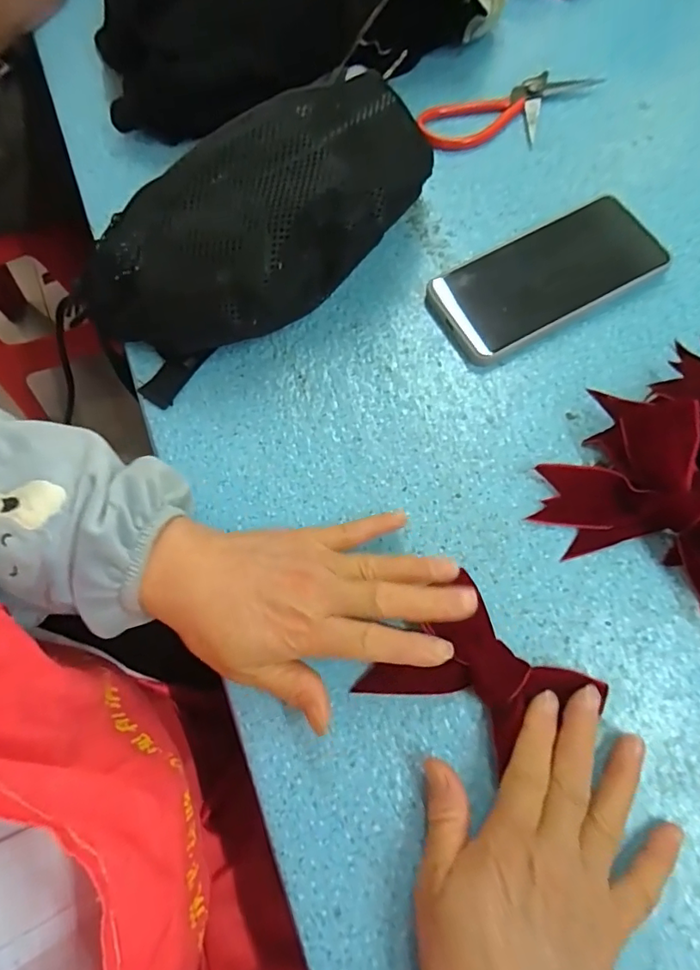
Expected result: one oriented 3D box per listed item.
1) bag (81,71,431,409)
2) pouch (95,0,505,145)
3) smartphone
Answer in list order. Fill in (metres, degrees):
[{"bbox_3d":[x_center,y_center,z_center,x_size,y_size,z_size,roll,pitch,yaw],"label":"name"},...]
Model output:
[{"bbox_3d":[-0.050,-0.171,0.357,0.267,0.095,0.122,-42,71,-11],"label":"bag"},{"bbox_3d":[-0.040,-0.406,0.436,0.354,0.103,0.139,-14,68,-1],"label":"pouch"},{"bbox_3d":[0.141,-0.149,0.379,0.159,0.016,0.076,-27,72,-6],"label":"smartphone"}]

